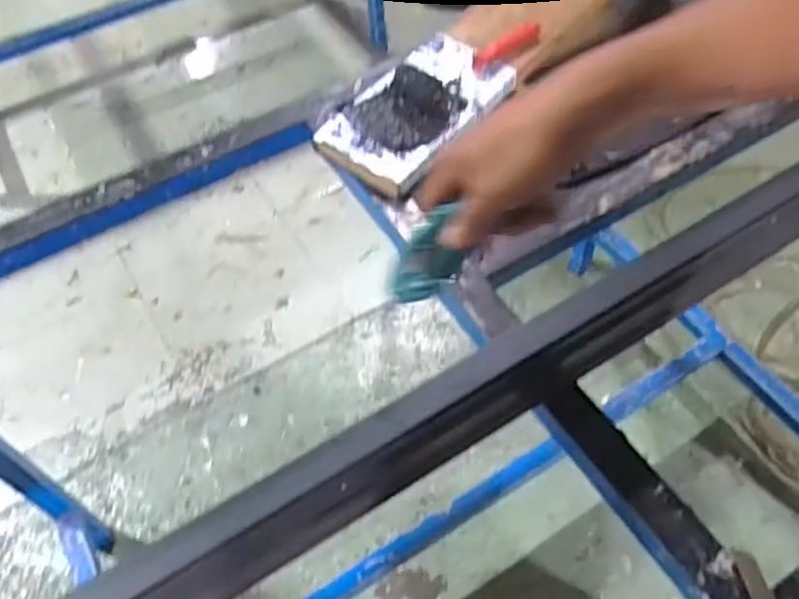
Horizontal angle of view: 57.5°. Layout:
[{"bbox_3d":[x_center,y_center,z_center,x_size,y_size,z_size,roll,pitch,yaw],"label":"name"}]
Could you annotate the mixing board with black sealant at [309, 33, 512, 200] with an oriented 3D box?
[{"bbox_3d":[0.024,-0.255,0.918,0.148,0.054,0.268,31,62,22],"label":"mixing board with black sealant"}]

